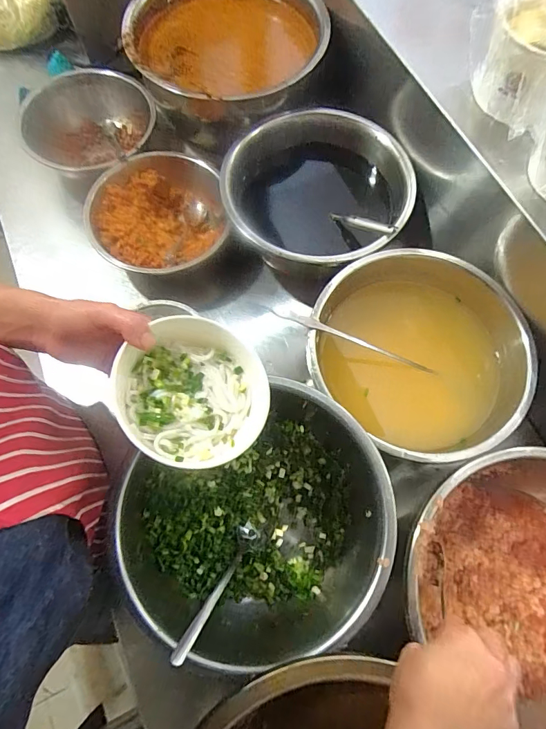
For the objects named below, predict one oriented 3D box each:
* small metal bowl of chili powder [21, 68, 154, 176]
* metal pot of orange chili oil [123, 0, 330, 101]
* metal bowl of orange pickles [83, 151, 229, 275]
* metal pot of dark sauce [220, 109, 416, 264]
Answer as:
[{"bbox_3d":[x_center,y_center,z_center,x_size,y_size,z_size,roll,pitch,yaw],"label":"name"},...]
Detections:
[{"bbox_3d":[-0.286,-0.392,0.696,0.184,0.099,0.200,0,70,0],"label":"small metal bowl of chili powder"},{"bbox_3d":[-0.081,-0.506,0.686,0.296,0.131,0.319,0,70,0],"label":"metal pot of orange chili oil"},{"bbox_3d":[-0.177,-0.222,0.637,0.195,0.069,0.208,0,70,0],"label":"metal bowl of orange pickles"},{"bbox_3d":[0.066,-0.242,0.649,0.269,0.174,0.271,0,70,0],"label":"metal pot of dark sauce"}]

